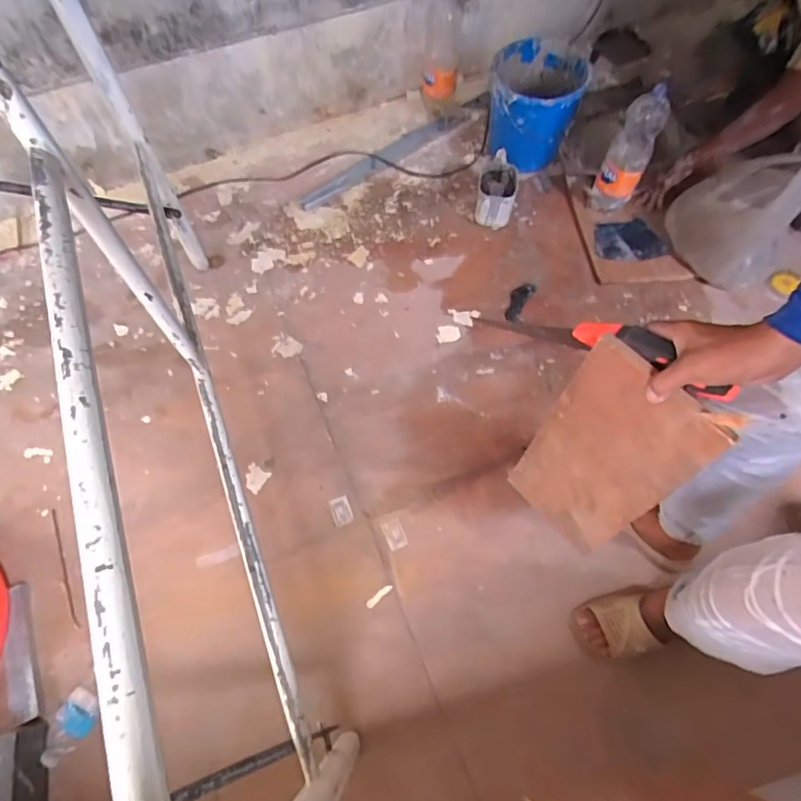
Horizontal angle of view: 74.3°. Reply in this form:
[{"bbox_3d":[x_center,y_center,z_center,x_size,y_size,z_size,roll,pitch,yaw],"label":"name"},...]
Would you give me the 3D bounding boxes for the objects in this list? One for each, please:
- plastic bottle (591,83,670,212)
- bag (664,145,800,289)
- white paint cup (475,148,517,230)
[{"bbox_3d":[0.594,-0.635,1.376,0.106,0.336,0.116,25,67,13],"label":"plastic bottle"},{"bbox_3d":[0.845,-0.489,1.314,0.279,0.328,0.251,36,69,17],"label":"bag"},{"bbox_3d":[0.270,-0.583,1.493,0.104,0.129,0.172,12,64,7],"label":"white paint cup"}]

